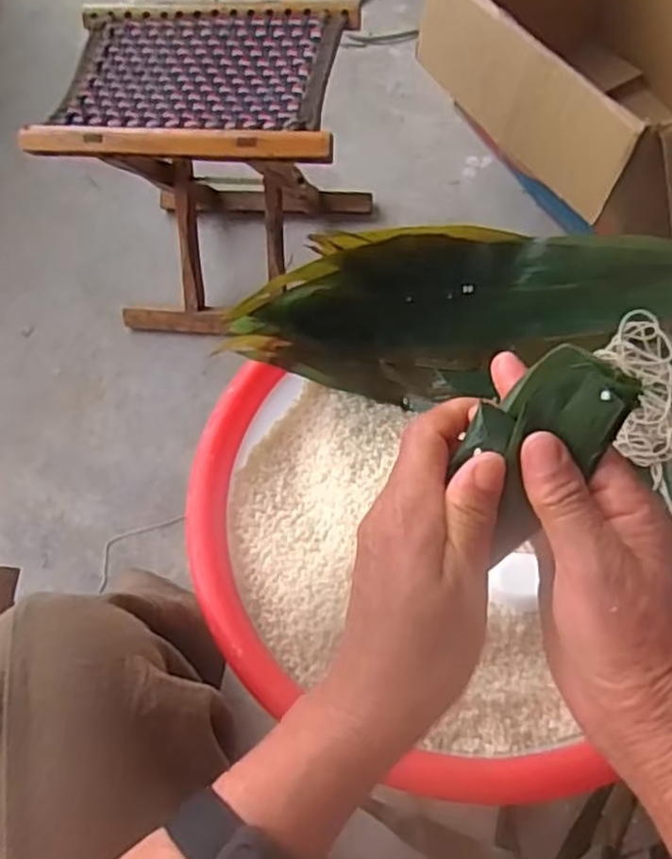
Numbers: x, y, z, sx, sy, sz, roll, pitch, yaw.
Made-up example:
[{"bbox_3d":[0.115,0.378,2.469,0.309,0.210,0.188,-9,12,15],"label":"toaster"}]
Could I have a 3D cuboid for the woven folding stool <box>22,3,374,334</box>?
[{"bbox_3d":[-0.143,-0.323,0.934,0.314,0.322,0.250,5,62,10],"label":"woven folding stool"}]

